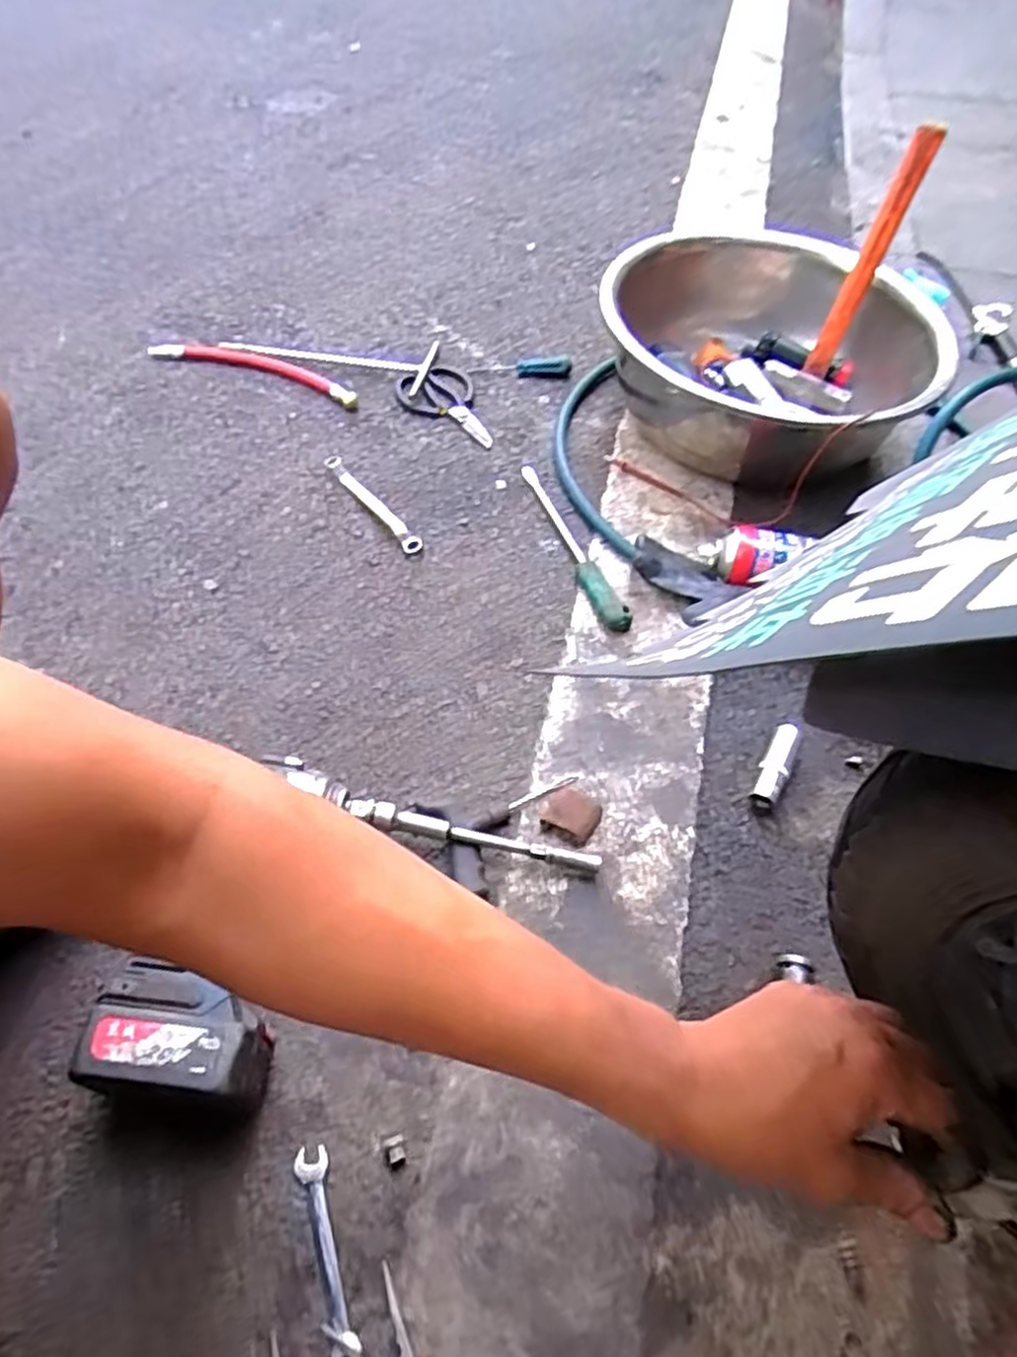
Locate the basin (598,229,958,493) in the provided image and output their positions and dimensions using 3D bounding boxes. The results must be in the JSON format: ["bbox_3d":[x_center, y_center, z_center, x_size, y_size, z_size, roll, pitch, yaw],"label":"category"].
[{"bbox_3d":[0.323,-0.412,0.958,0.369,0.153,0.329,-20,58,-16],"label":"basin"}]

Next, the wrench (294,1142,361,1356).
[{"bbox_3d":[-0.116,0.367,0.478,0.020,0.009,0.119,-16,57,-13],"label":"wrench"}]

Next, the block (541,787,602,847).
[{"bbox_3d":[0.056,0.116,0.647,0.046,0.020,0.045,24,58,14],"label":"block"}]

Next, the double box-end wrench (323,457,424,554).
[{"bbox_3d":[-0.165,-0.212,0.886,0.024,0.015,0.203,-33,62,-23],"label":"double box-end wrench"}]

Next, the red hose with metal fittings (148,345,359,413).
[{"bbox_3d":[-0.345,-0.431,1.037,0.311,0.015,0.060,16,56,9],"label":"red hose with metal fittings"}]

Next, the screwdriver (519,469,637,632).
[{"bbox_3d":[0.070,-0.154,0.837,0.028,0.021,0.266,-16,57,-13],"label":"screwdriver"}]

